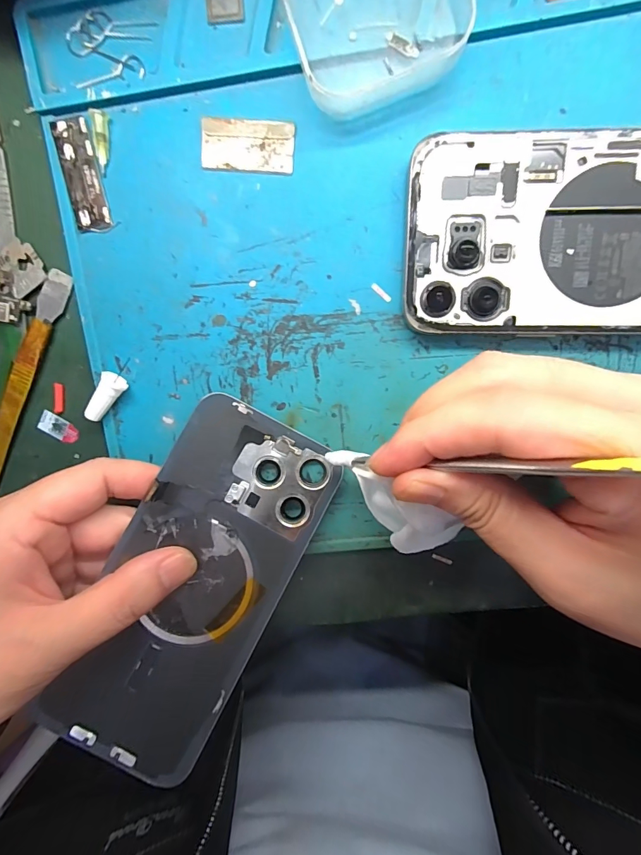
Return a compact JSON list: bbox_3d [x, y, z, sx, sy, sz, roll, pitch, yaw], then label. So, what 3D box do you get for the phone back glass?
[{"bbox_3d":[-0.052,0.068,0.171,0.075,0.005,0.155,22,83,0],"label":"phone back glass"}]

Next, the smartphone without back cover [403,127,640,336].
[{"bbox_3d":[0.114,-0.077,0.156,0.156,0.009,0.075,0,99,4],"label":"smartphone without back cover"}]

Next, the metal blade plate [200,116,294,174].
[{"bbox_3d":[-0.030,-0.118,0.162,0.038,0.004,0.019,5,105,2],"label":"metal blade plate"}]

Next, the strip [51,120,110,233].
[{"bbox_3d":[-0.102,-0.108,0.167,0.015,0.004,0.043,-7,99,5],"label":"strip"}]

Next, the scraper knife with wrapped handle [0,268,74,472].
[{"bbox_3d":[-0.146,-0.017,0.185,0.011,0.004,0.120,28,100,-1],"label":"scraper knife with wrapped handle"}]

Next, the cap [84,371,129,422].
[{"bbox_3d":[-0.100,-0.014,0.179,0.010,0.012,0.023,43,99,-4],"label":"cap"}]

